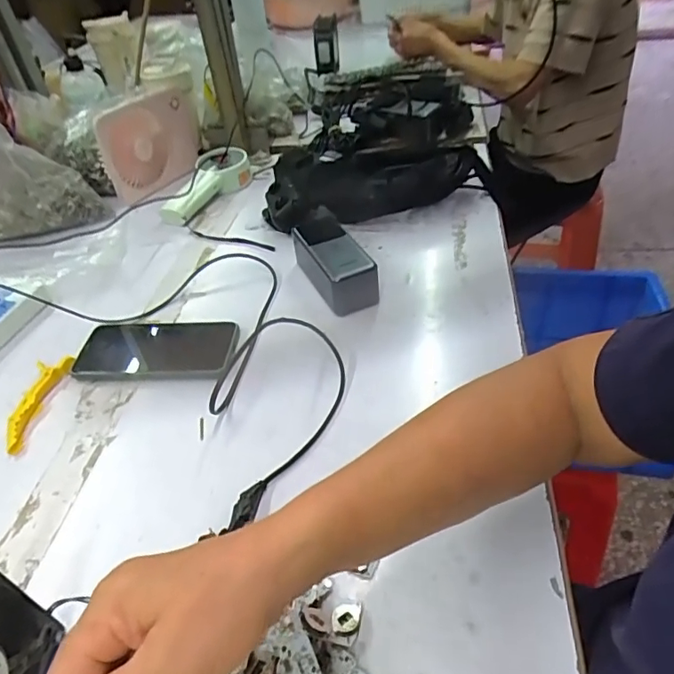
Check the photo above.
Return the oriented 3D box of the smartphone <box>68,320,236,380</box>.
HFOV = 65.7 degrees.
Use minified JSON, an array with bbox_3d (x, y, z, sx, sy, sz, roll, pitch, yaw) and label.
[{"bbox_3d":[-0.184,0.012,0.534,0.158,0.013,0.077,1,43,8],"label":"smartphone"}]

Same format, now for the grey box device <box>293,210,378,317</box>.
[{"bbox_3d":[-0.008,-0.084,0.585,0.061,0.050,0.129,-21,44,-14],"label":"grey box device"}]

